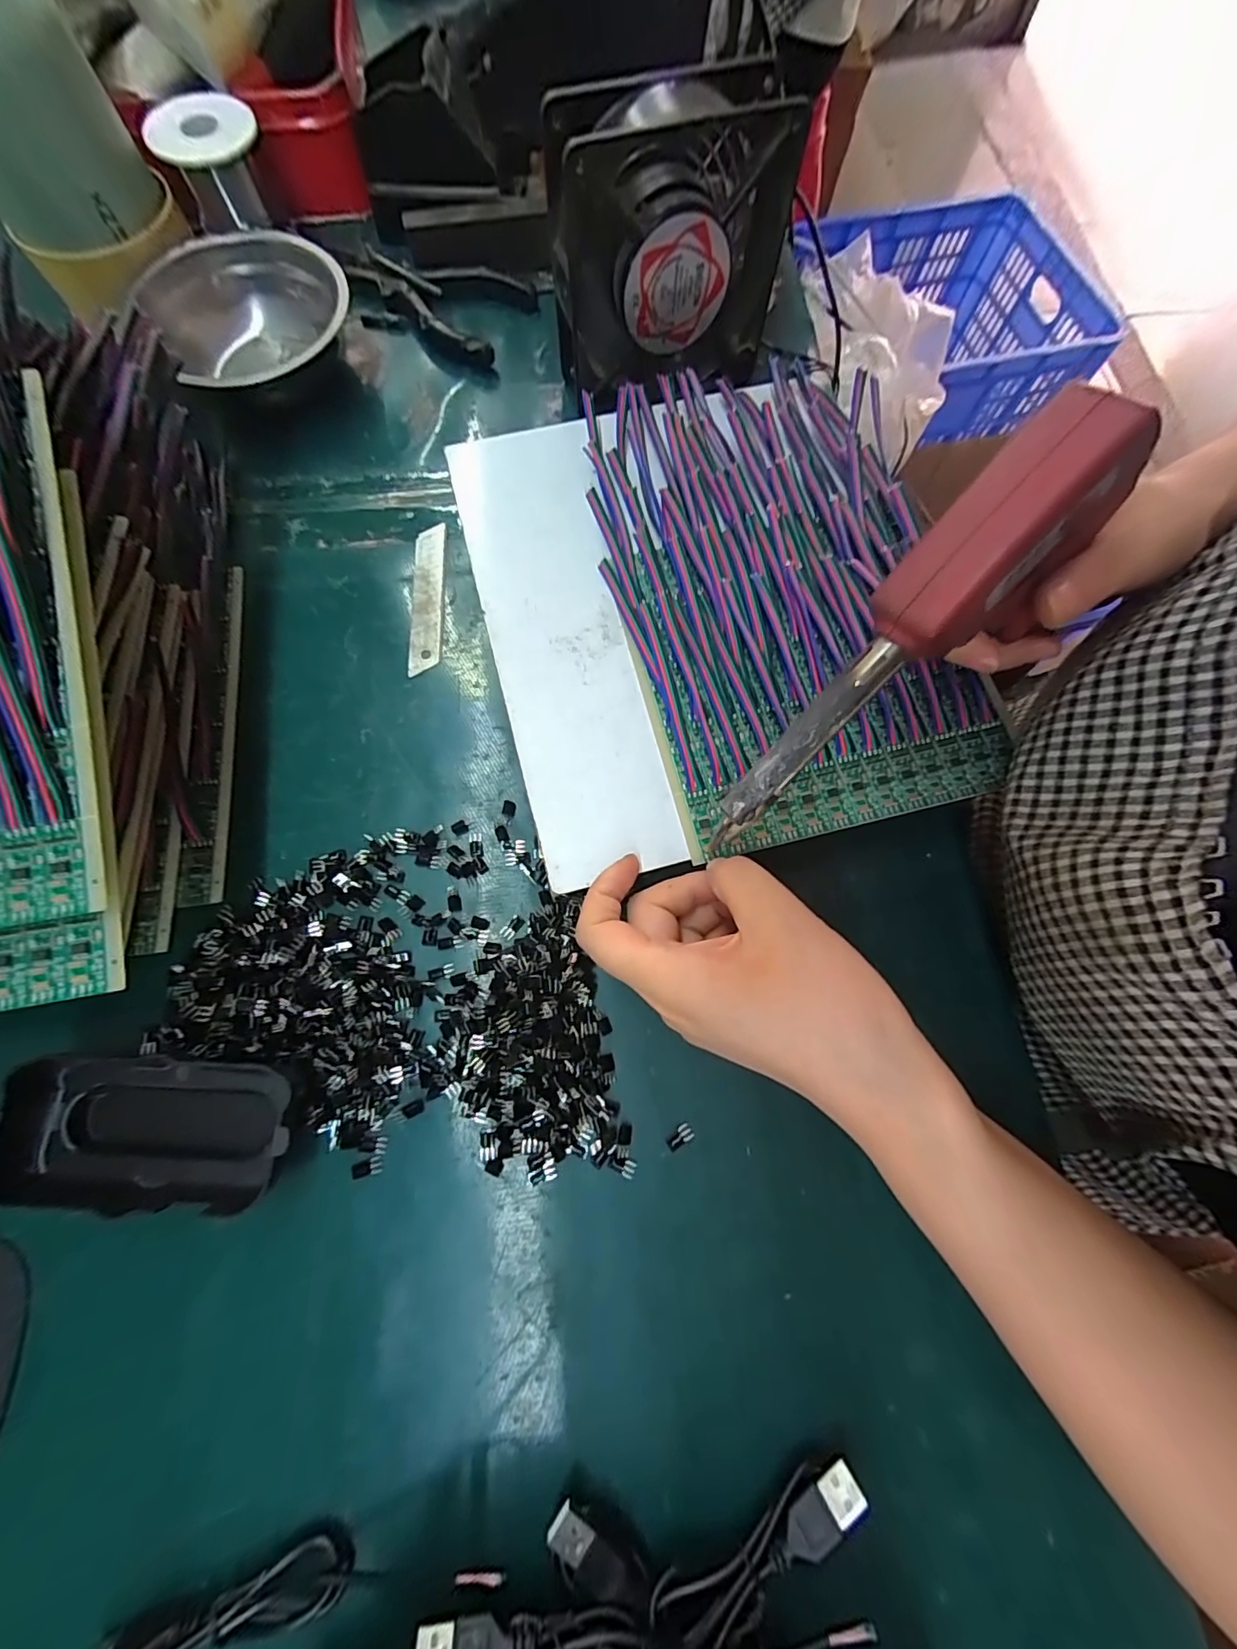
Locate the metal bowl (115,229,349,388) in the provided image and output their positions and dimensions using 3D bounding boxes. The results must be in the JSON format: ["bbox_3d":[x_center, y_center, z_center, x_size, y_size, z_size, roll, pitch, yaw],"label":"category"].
[{"bbox_3d":[-0.225,-0.306,0.332,0.117,0.044,0.114,0,74,-1],"label":"metal bowl"}]

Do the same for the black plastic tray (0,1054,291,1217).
[{"bbox_3d":[-0.190,0.123,0.214,0.101,0.025,0.051,0,74,-1],"label":"black plastic tray"}]

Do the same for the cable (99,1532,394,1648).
[{"bbox_3d":[-0.131,0.266,0.180,0.093,0.021,0.017,-8,74,-3],"label":"cable"}]

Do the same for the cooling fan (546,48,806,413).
[{"bbox_3d":[0.026,-0.315,0.295,0.122,0.115,0.052,-20,75,-6],"label":"cooling fan"}]

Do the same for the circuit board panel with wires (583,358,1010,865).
[{"bbox_3d":[0.077,-0.125,0.261,0.154,0.028,0.260,-14,78,-3],"label":"circuit board panel with wires"}]

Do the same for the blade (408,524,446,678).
[{"bbox_3d":[-0.110,-0.131,0.304,0.016,0.004,0.096,-2,74,-2],"label":"blade"}]

